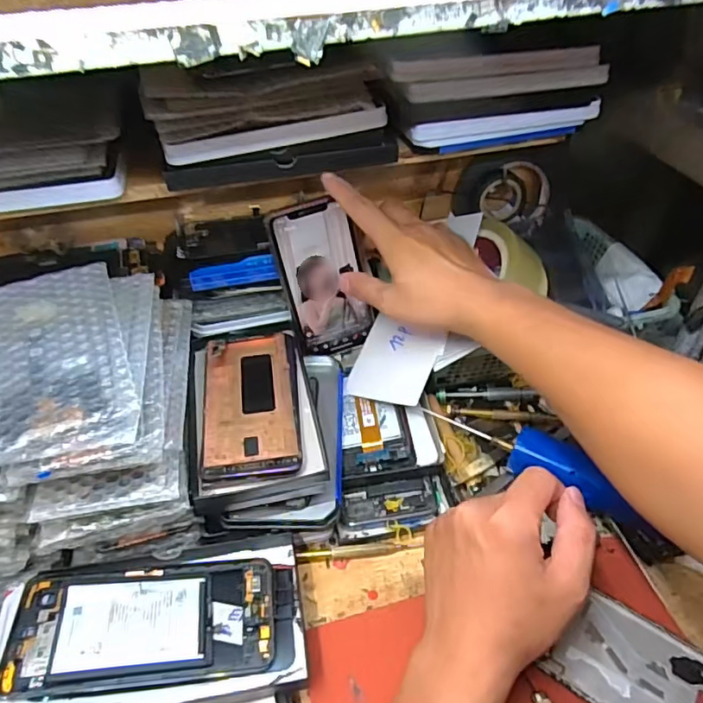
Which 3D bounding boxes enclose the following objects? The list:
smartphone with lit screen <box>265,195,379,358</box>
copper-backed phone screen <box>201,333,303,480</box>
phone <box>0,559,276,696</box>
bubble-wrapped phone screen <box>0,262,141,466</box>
[{"bbox_3d":[-0.024,-0.064,0.505,0.074,0.145,0.004,-17,29,-8],"label":"smartphone with lit screen"},{"bbox_3d":[-0.082,0.040,0.452,0.075,0.012,0.149,-7,43,-6],"label":"copper-backed phone screen"},{"bbox_3d":[-0.134,0.177,0.367,0.163,0.008,0.075,2,40,-13],"label":"phone"},{"bbox_3d":[-0.205,0.001,0.380,0.094,0.019,0.177,-17,45,-17],"label":"bubble-wrapped phone screen"}]

